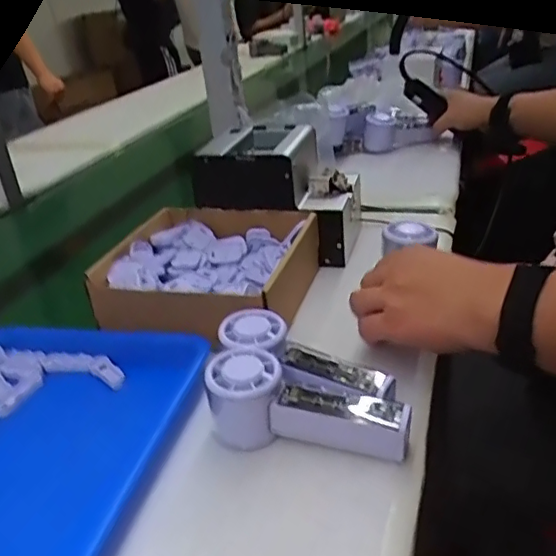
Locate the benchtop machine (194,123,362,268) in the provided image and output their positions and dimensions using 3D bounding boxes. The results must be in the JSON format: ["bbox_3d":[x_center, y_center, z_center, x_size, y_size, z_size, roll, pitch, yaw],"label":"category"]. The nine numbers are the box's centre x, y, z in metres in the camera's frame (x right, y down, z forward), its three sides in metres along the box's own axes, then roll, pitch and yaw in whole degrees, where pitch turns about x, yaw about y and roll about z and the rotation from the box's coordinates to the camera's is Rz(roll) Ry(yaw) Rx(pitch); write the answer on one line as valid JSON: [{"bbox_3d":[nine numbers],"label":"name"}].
[{"bbox_3d":[0.012,-0.116,0.742,0.178,0.130,0.141,6,31,22],"label":"benchtop machine"}]

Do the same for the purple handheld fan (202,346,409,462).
[{"bbox_3d":[0.022,0.094,0.437,0.151,0.053,0.057,2,29,14],"label":"purple handheld fan"}]

